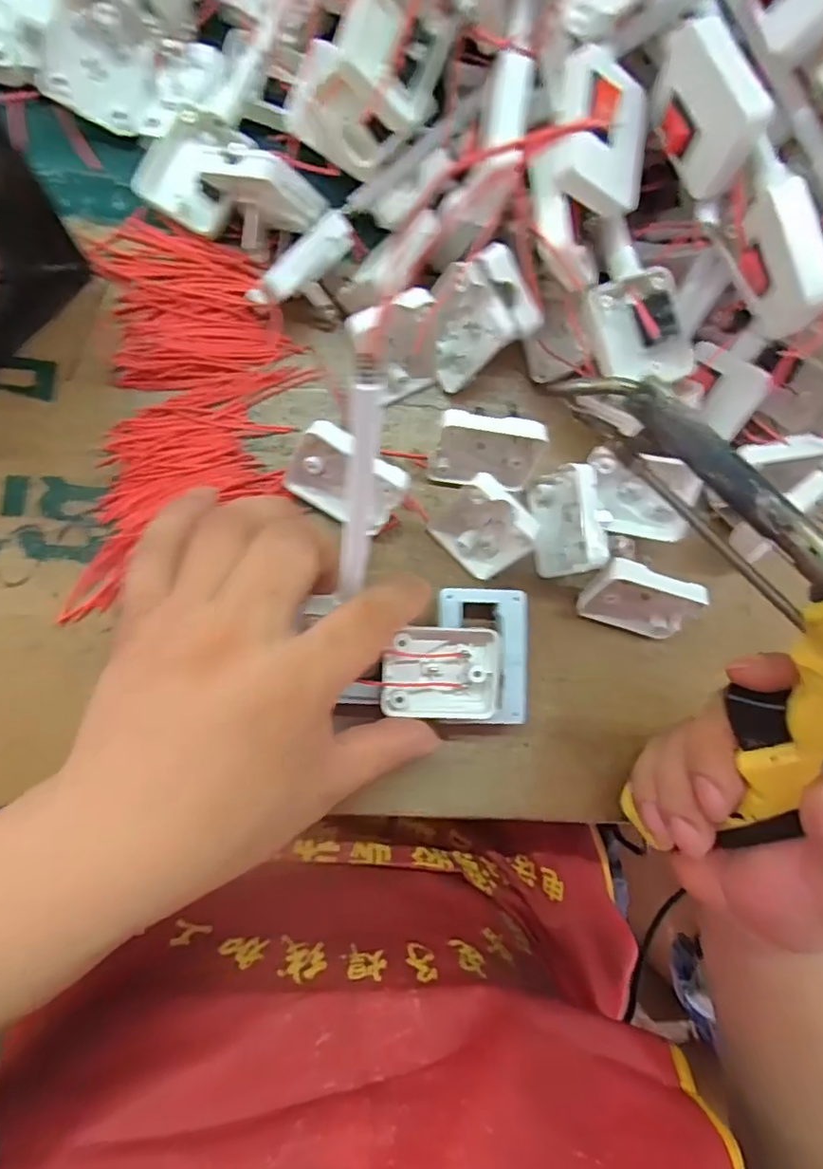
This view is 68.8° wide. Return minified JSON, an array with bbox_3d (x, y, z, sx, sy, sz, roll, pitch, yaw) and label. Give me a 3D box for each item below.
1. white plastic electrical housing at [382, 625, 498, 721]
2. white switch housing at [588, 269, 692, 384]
[{"bbox_3d":[0.012,0.038,0.259,0.049,0.013,0.039,2,85,-8],"label":"white plastic electrical housing"},{"bbox_3d":[0.100,-0.110,0.264,0.038,0.023,0.045,-19,89,-8],"label":"white switch housing"}]

